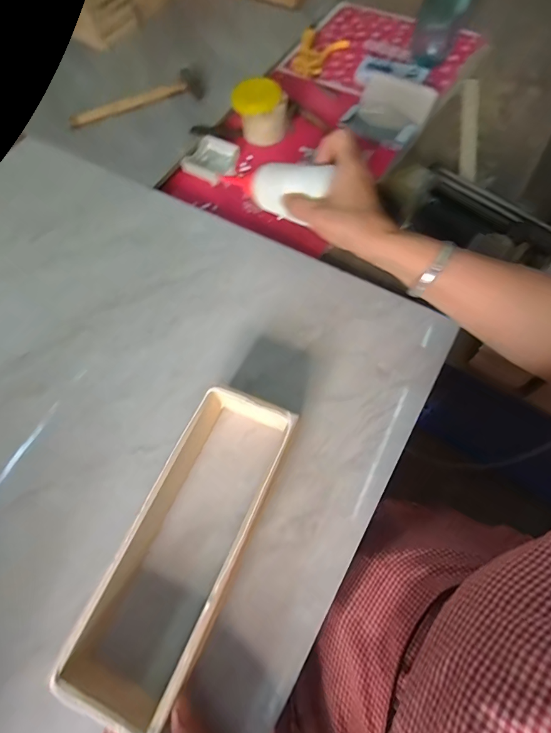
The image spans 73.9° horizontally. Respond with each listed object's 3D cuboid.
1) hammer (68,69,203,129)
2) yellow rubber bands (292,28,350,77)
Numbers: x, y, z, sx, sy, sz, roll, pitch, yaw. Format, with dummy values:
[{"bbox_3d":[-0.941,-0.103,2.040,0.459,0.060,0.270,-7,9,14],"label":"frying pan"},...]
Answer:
[{"bbox_3d":[-0.257,-0.488,0.678,0.251,0.027,0.061,-21,67,-6],"label":"hammer"},{"bbox_3d":[0.075,-0.633,0.734,0.099,0.018,0.135,30,71,15],"label":"yellow rubber bands"}]

